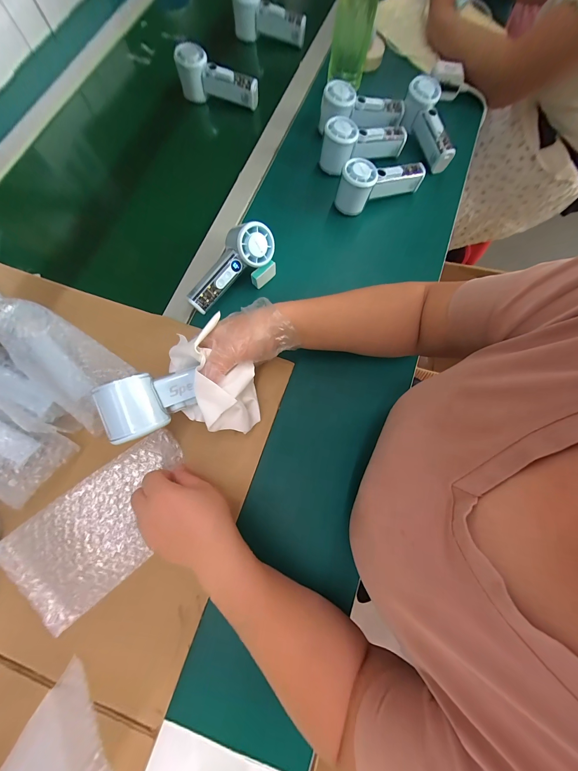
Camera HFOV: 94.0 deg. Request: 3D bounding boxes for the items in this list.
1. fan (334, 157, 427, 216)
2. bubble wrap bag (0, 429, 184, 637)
[{"bbox_3d":[0.154,-0.346,0.461,0.150,0.072,0.051,-27,77,-8],"label":"fan"},{"bbox_3d":[-0.206,0.158,0.314,0.209,0.027,0.114,-40,79,-10],"label":"bubble wrap bag"}]

